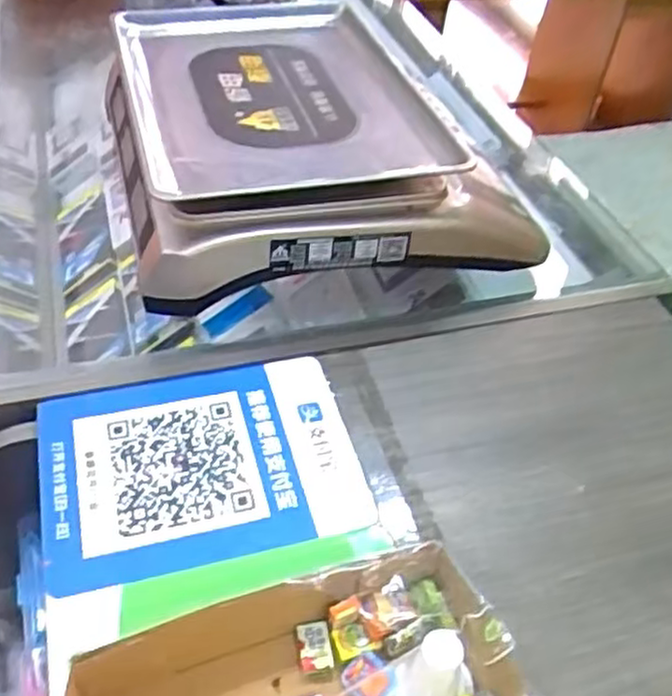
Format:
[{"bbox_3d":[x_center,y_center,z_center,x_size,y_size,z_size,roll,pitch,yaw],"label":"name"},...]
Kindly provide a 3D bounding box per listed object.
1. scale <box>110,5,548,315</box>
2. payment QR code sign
[{"bbox_3d":[-0.028,-0.193,0.687,0.333,0.119,0.360,-9,47,-14],"label":"scale"},{"bbox_3d":[-0.089,0.075,0.484,0.198,0.010,0.147,-8,47,-14],"label":"payment QR code sign"}]

